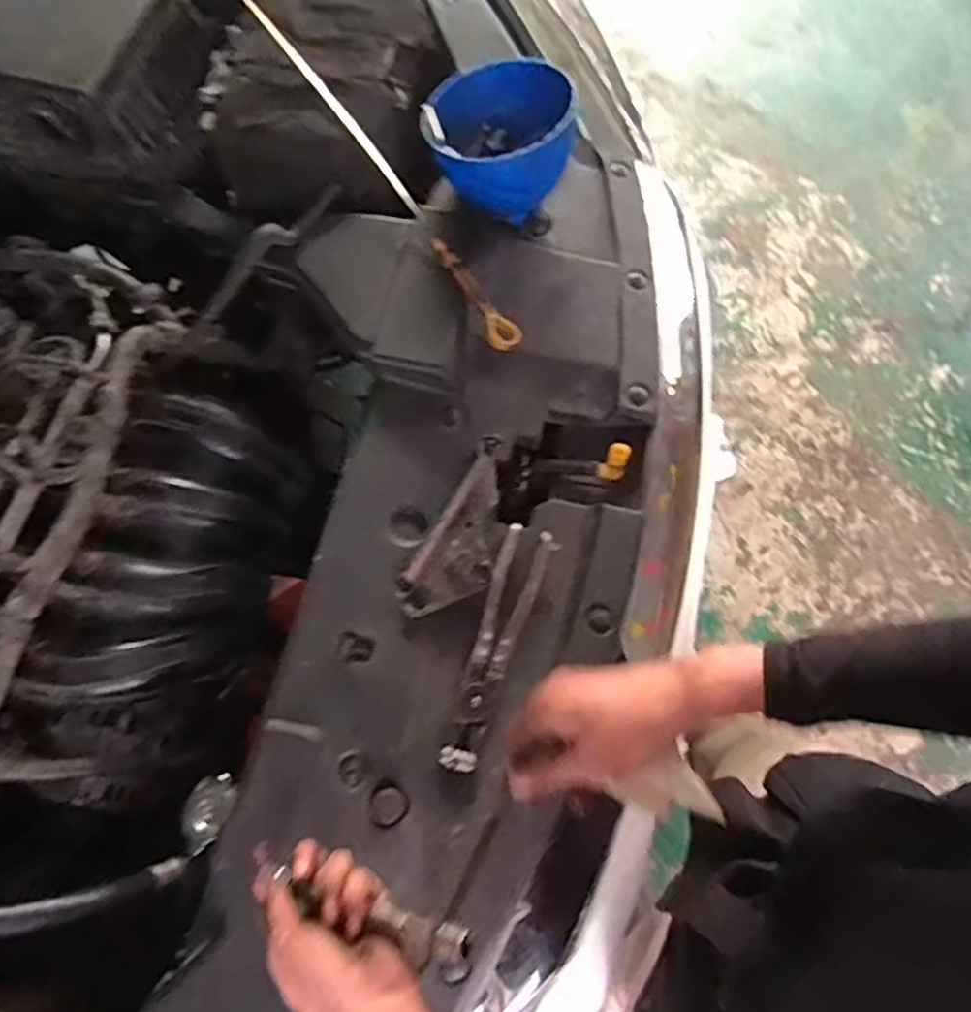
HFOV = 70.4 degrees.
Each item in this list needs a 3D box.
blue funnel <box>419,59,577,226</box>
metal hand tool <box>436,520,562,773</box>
[{"bbox_3d":[0.013,-0.370,0.704,0.143,0.109,0.127,2,68,1],"label":"blue funnel"},{"bbox_3d":[0.009,0.114,0.587,0.045,0.021,0.207,19,69,8],"label":"metal hand tool"}]

